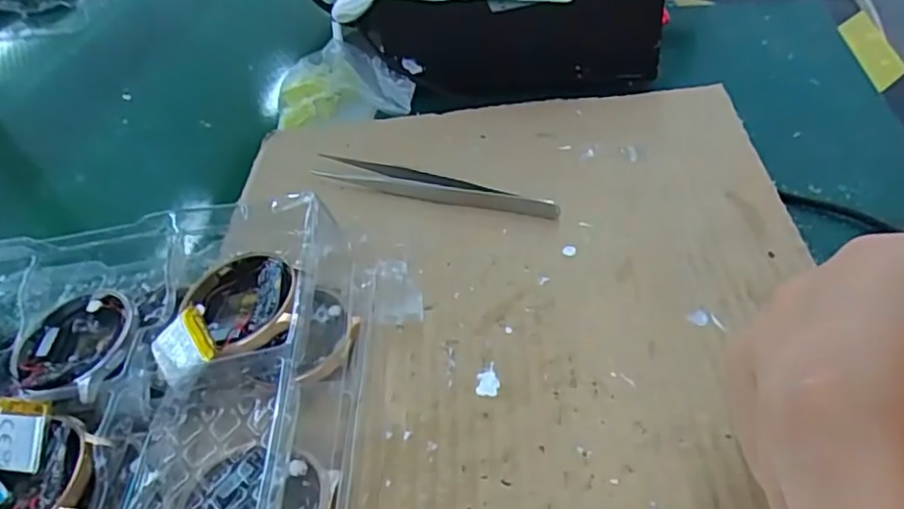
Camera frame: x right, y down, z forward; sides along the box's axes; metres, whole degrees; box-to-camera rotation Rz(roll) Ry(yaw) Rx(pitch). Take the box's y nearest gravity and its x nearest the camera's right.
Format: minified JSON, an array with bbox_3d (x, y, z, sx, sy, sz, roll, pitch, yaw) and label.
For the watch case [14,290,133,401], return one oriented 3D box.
[{"bbox_3d":[-0.138,0.032,0.229,0.042,0.007,0.049,-12,44,-4],"label":"watch case"}]

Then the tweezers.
[{"bbox_3d":[-0.011,-0.034,0.295,0.123,0.012,0.013,14,49,22],"label":"tweezers"}]

